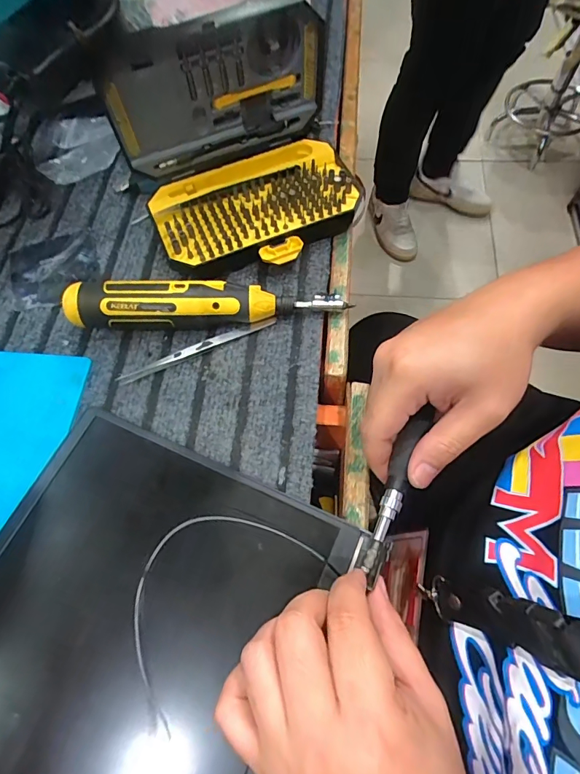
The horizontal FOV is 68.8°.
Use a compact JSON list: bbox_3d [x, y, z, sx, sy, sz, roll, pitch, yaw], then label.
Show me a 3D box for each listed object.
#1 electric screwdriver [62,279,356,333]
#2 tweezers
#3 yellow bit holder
[{"bbox_3d":[-0.065,-0.064,0.341,0.217,0.040,0.032,-3,65,1],"label":"electric screwdriver"},{"bbox_3d":[-0.074,-0.031,0.344,0.133,0.009,0.009,-25,67,-9],"label":"tweezers"},{"bbox_3d":[-0.028,-0.163,0.389,0.179,0.029,0.126,-22,66,-8],"label":"yellow bit holder"}]

